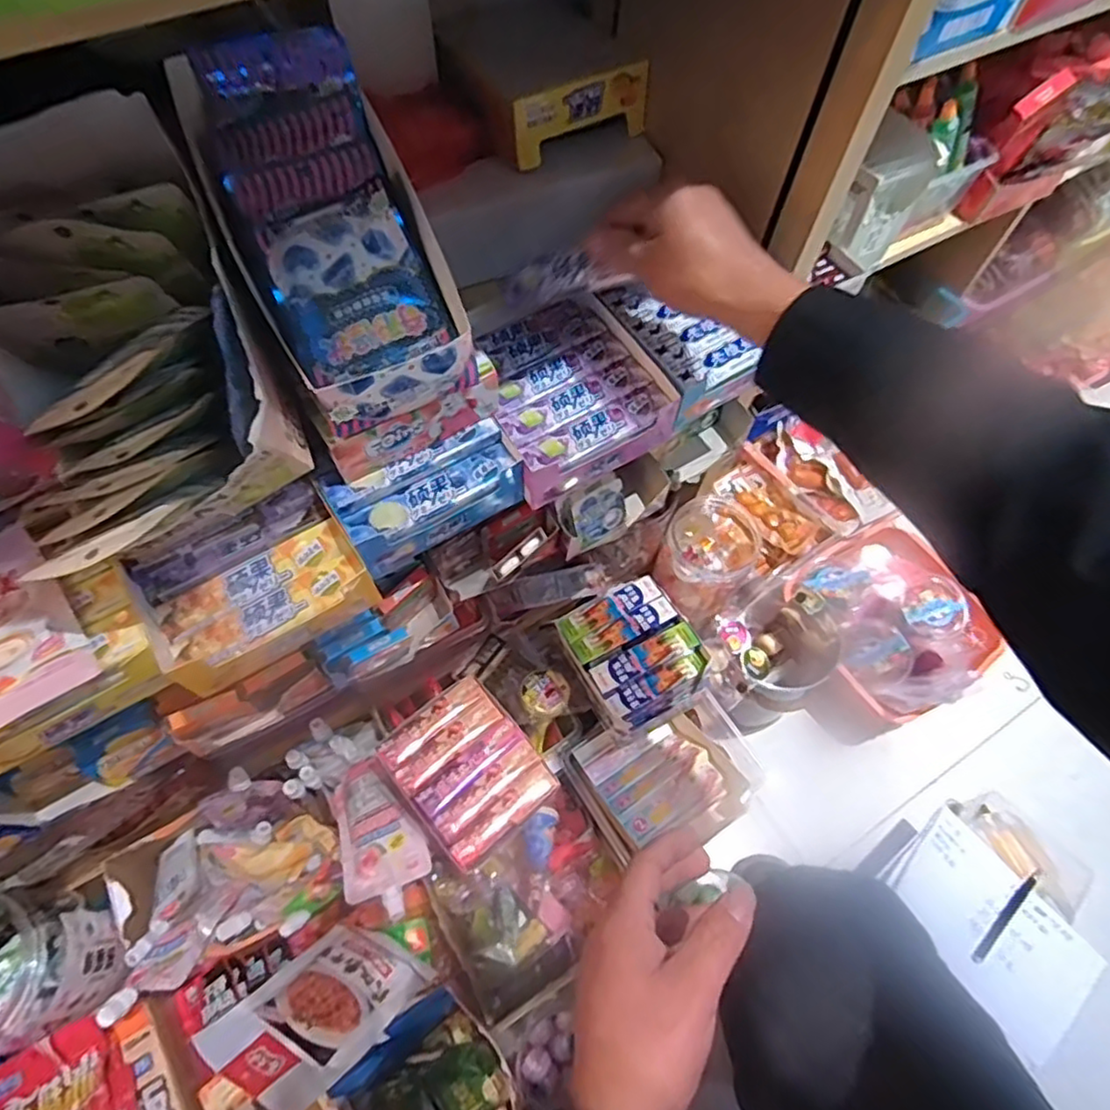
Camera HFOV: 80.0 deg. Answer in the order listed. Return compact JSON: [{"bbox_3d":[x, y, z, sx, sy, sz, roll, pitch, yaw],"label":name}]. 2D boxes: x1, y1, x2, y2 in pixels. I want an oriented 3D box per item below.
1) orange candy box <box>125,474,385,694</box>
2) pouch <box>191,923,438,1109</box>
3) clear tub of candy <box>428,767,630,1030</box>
[{"bbox_3d":[-0.201,0.019,0.446,0.130,0.041,0.103,-30,68,-17],"label":"orange candy box"},{"bbox_3d":[-0.224,0.431,0.634,0.130,0.017,0.177,14,19,28],"label":"pouch"},{"bbox_3d":[-0.024,0.380,0.748,0.202,0.075,0.160,-28,67,-16],"label":"clear tub of candy"}]

